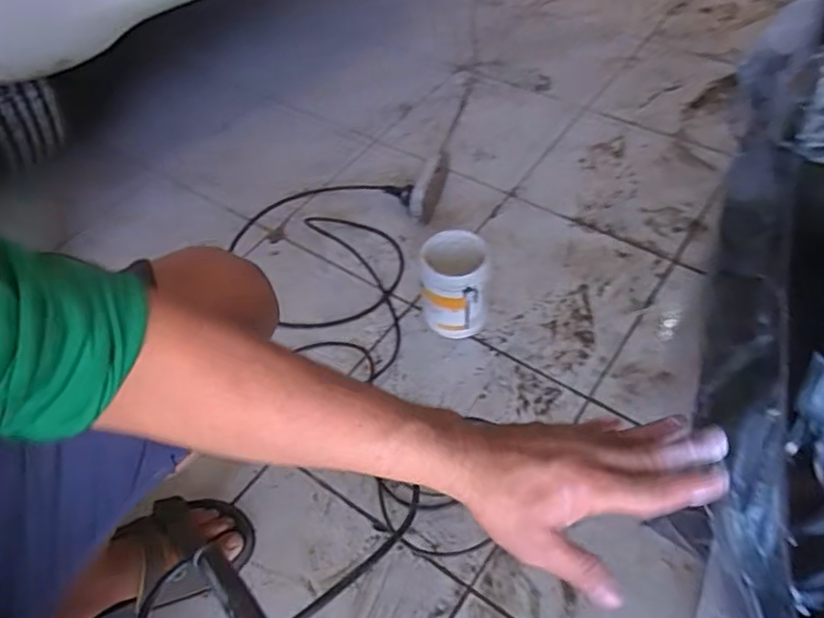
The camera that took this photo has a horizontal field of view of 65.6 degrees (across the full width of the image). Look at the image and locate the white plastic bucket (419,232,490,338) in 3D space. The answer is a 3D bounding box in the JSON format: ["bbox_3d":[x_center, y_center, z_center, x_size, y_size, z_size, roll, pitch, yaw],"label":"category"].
[{"bbox_3d":[0.063,-0.033,0.920,0.094,0.142,0.102,-2,52,3],"label":"white plastic bucket"}]

